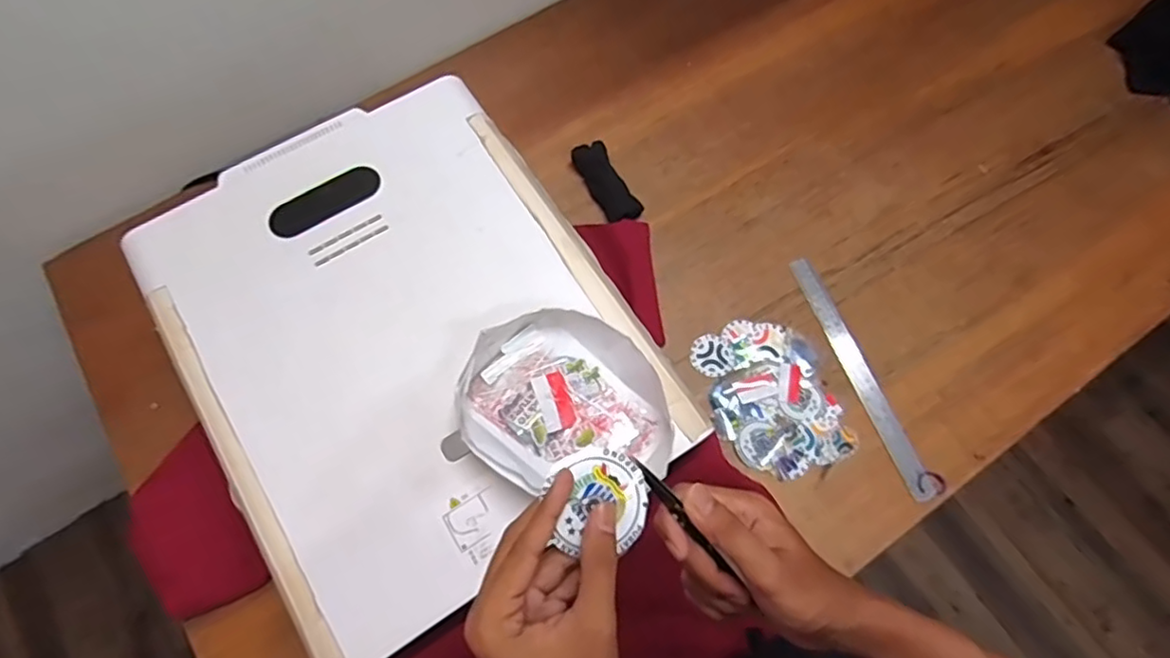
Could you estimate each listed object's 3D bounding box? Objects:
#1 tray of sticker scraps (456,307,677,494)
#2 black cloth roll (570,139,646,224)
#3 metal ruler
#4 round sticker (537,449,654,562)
[{"bbox_3d":[-0.011,0.066,0.565,0.190,0.052,0.164,24,71,9],"label":"tray of sticker scraps"},{"bbox_3d":[0.030,-0.199,0.855,0.045,0.025,0.127,-28,72,-10],"label":"black cloth roll"},{"bbox_3d":[0.337,0.053,0.772,0.035,0.006,0.319,-24,71,1],"label":"metal ruler"},{"bbox_3d":[0.009,0.100,0.366,0.058,0.004,0.058,1,84,-8],"label":"round sticker"}]

